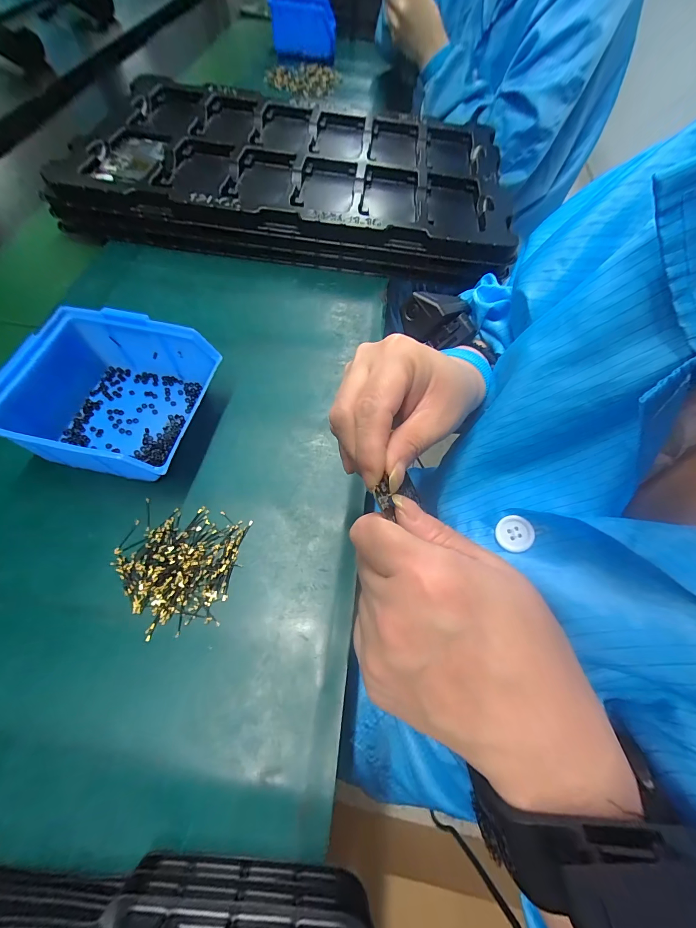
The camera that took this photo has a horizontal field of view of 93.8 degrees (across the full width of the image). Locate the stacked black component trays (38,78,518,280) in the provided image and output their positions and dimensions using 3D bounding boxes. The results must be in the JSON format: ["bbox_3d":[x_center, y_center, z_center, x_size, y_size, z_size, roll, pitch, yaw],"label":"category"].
[{"bbox_3d":[-0.068,-0.410,0.468,0.541,0.084,0.326,5,60,0],"label":"stacked black component trays"}]

